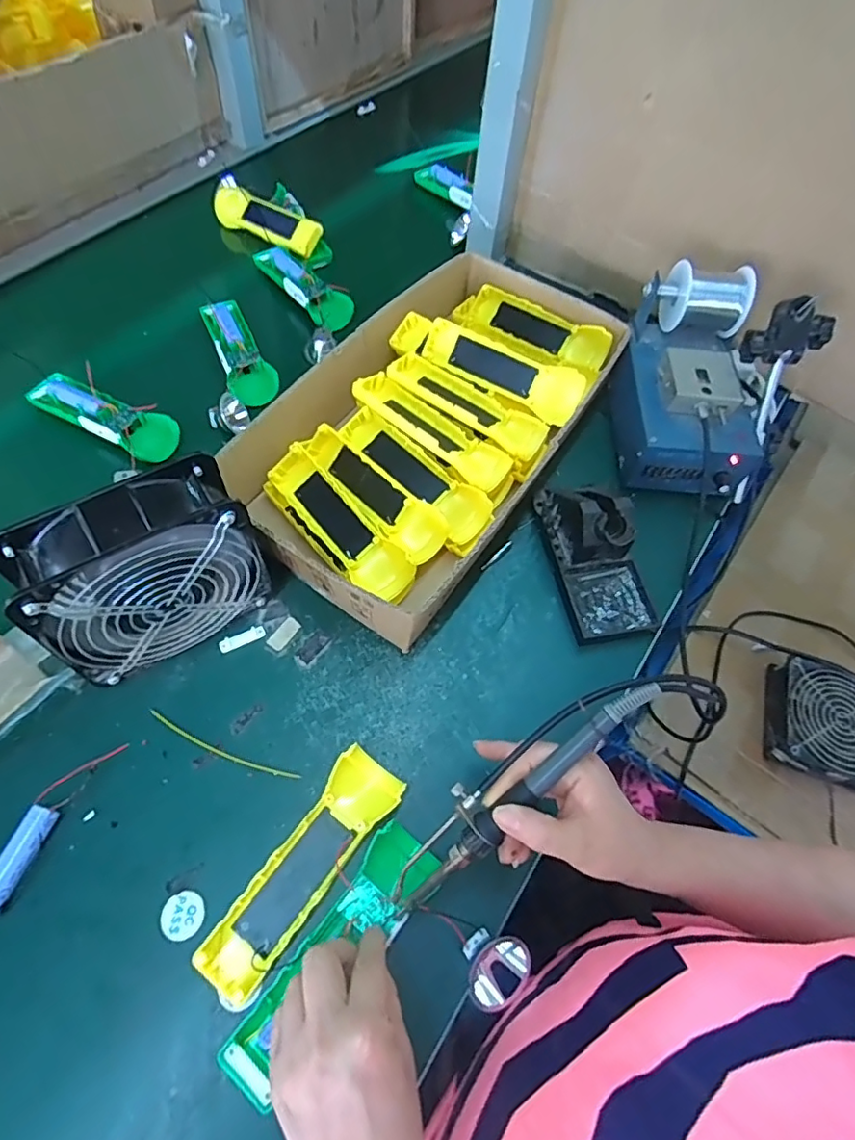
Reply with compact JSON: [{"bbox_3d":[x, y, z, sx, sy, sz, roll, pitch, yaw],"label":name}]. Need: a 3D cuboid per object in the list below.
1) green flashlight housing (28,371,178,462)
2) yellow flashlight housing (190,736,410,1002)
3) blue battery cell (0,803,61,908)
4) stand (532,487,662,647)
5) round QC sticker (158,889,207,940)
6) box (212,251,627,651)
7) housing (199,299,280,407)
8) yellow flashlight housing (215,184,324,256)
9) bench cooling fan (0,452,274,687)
[{"bbox_3d":[-0.323,-0.157,0.573,0.160,0.021,0.051,29,63,11],"label":"green flashlight housing"},{"bbox_3d":[-0.082,0.201,0.390,0.046,0.023,0.162,34,64,14],"label":"yellow flashlight housing"},{"bbox_3d":[-0.270,0.191,0.380,0.018,0.017,0.065,21,61,7],"label":"blue battery cell"},{"bbox_3d":[0.153,-0.021,0.512,0.076,0.067,0.150,-9,62,-10],"label":"stand"},{"bbox_3d":[-0.162,0.228,0.379,0.028,0.004,0.027,2,61,-4],"label":"round QC sticker"},{"bbox_3d":[0.010,-0.146,0.564,0.235,0.074,0.430,31,63,12],"label":"box"},{"bbox_3d":[-0.209,-0.246,0.633,0.050,0.022,0.156,-21,65,-16],"label":"housing"},{"bbox_3d":[-0.216,-0.456,0.749,0.177,0.036,0.048,38,65,15],"label":"yellow flashlight housing"},{"bbox_3d":[-0.196,0.005,0.415,0.145,0.143,0.061,-27,66,-18],"label":"bench cooling fan"}]

